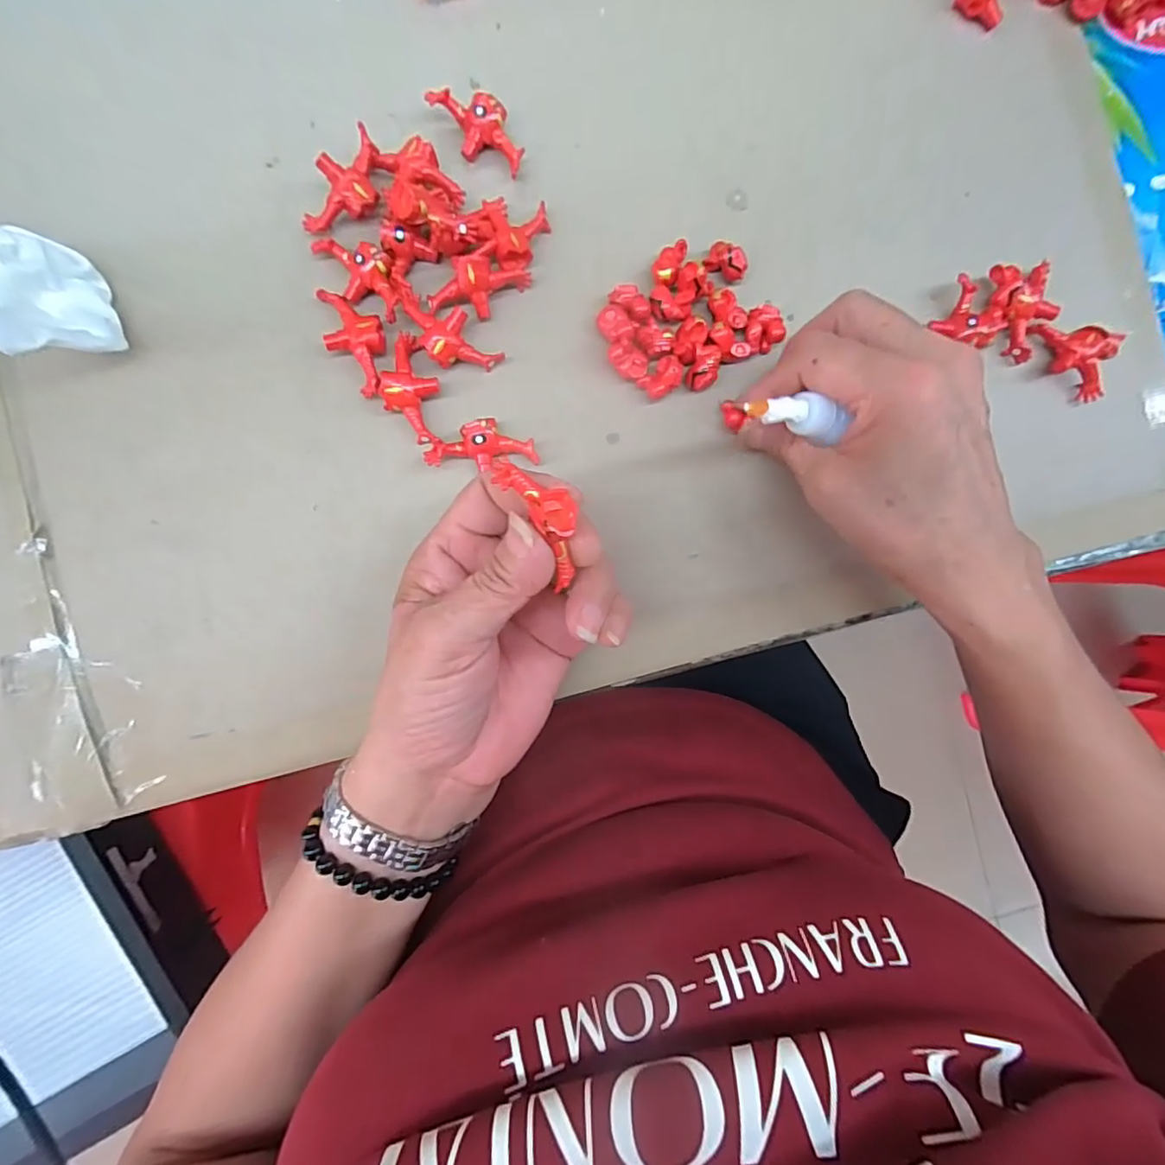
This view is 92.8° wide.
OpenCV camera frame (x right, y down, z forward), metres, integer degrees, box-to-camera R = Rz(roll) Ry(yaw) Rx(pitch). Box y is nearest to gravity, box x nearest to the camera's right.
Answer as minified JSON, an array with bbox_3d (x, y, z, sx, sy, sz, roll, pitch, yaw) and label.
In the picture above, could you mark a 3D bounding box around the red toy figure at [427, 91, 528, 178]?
[{"bbox_3d":[-0.046,-0.211,0.259,0.026,0.013,0.045,-38,93,-4],"label":"red toy figure"}]

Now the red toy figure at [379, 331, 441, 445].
[{"bbox_3d":[-0.078,-0.088,0.251,0.024,0.014,0.048,-1,90,-5],"label":"red toy figure"}]

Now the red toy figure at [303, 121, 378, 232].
[{"bbox_3d":[-0.105,-0.175,0.249,0.023,0.018,0.047,39,87,-4],"label":"red toy figure"}]

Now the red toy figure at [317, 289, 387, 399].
[{"bbox_3d":[-0.102,-0.111,0.249,0.025,0.013,0.047,-37,93,-4],"label":"red toy figure"}]

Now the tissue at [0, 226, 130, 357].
[{"bbox_3d":[-0.221,-0.115,0.221,0.060,0.046,0.047,38,87,-4],"label":"tissue"}]

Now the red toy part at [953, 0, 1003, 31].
[{"bbox_3d":[0.206,-0.298,0.284,0.025,0.016,0.011,32,87,-5],"label":"red toy part"}]

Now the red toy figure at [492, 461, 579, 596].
[{"bbox_3d":[-0.010,-0.022,0.188,0.019,0.013,0.045,-32,101,-4],"label":"red toy figure"}]

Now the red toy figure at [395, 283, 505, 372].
[{"bbox_3d":[-0.064,-0.113,0.253,0.052,0.015,0.025,38,87,-4],"label":"red toy figure"}]

